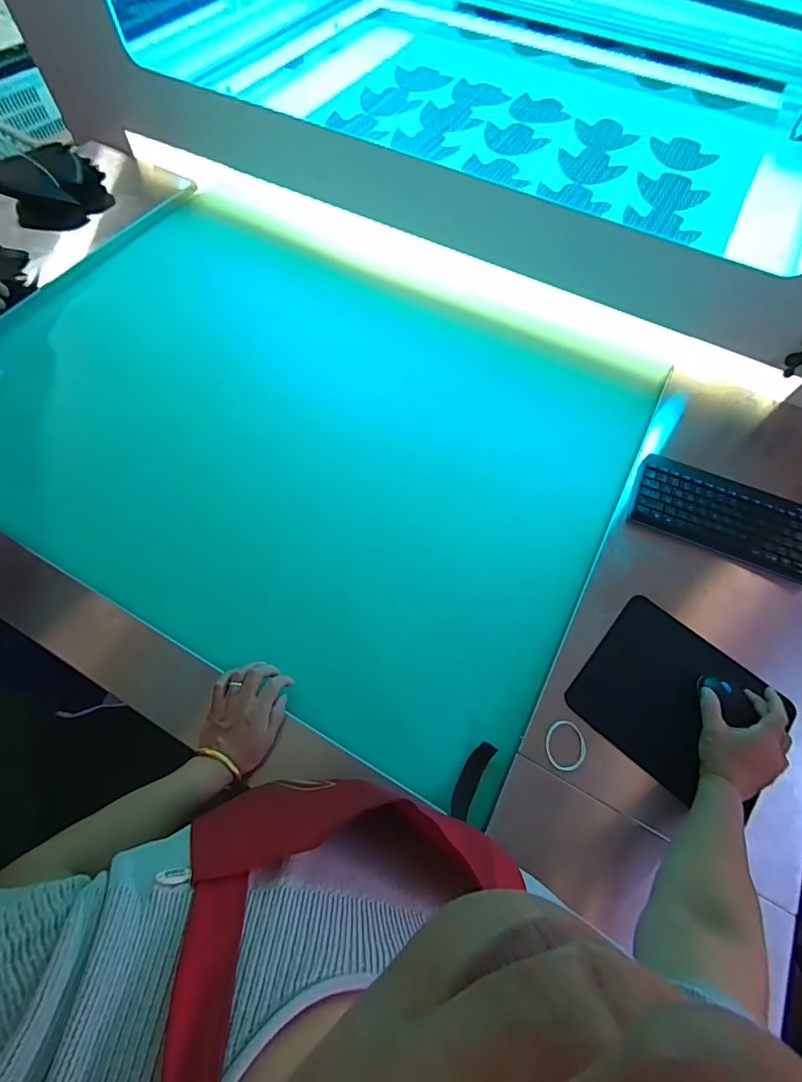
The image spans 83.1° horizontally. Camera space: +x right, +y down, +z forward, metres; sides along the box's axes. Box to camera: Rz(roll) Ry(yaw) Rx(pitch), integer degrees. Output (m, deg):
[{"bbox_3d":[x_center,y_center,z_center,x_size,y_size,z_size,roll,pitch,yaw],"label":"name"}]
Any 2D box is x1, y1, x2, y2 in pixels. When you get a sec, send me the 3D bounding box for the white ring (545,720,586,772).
[{"bbox_3d":[0.215,0.265,0.589,0.052,0.010,0.061,5,64,1],"label":"white ring"}]

